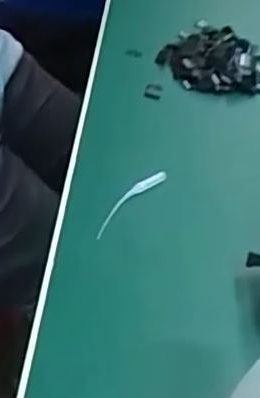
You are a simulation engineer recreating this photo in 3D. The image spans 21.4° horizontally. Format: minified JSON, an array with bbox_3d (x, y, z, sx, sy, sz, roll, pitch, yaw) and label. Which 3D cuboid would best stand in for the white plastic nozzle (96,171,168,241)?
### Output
[{"bbox_3d":[0.001,-0.001,0.385,0.007,0.007,0.063,31,43,21],"label":"white plastic nozzle"}]

